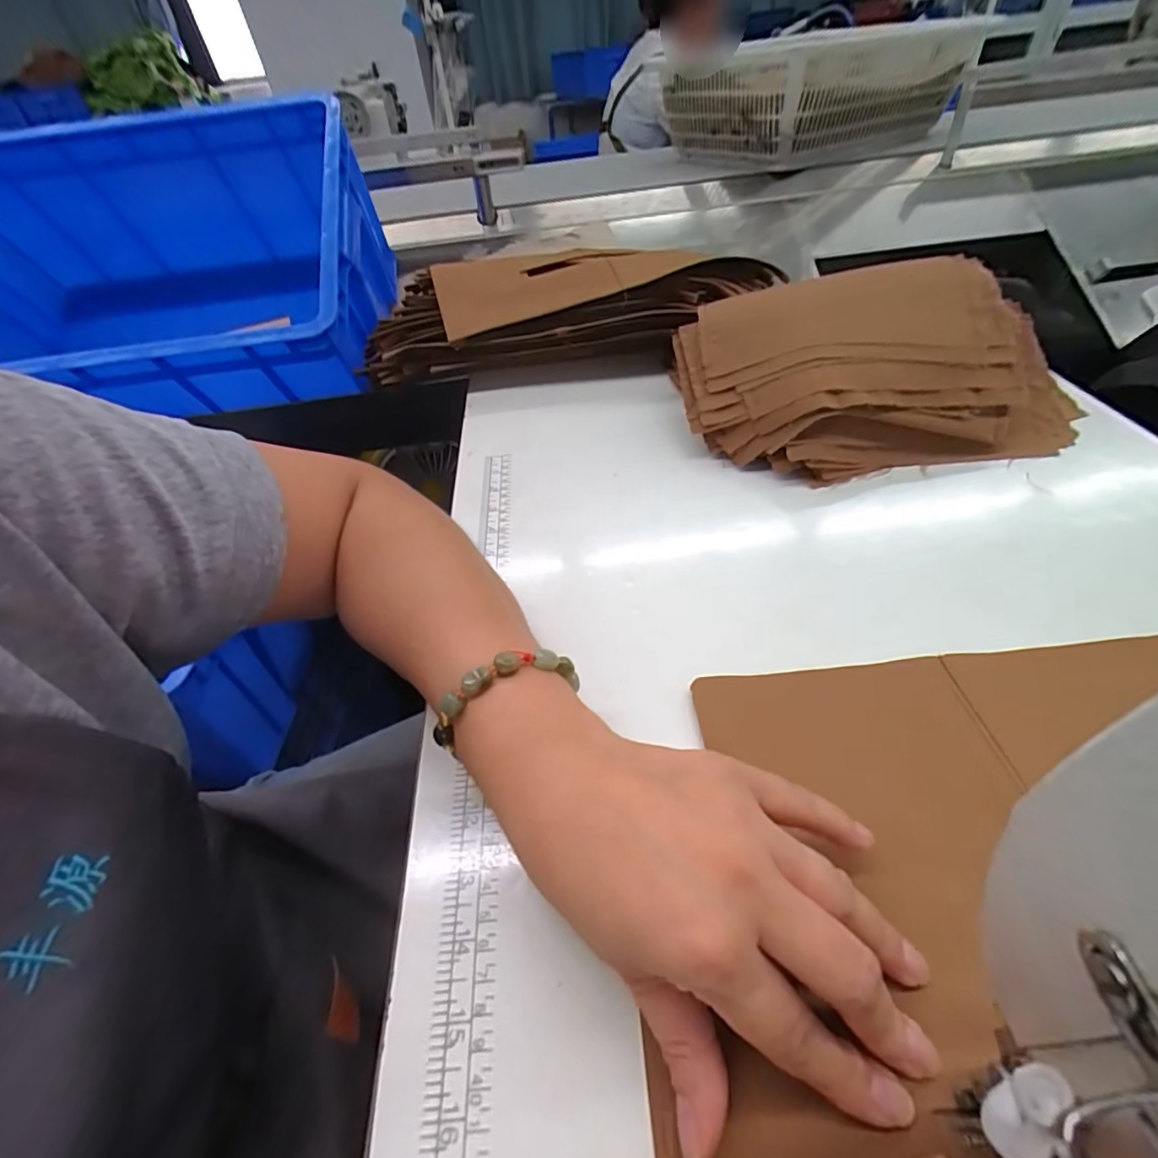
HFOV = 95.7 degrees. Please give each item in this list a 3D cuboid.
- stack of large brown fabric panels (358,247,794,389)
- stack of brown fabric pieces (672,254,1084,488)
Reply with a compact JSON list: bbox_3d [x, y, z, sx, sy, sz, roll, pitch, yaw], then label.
[{"bbox_3d":[-0.019,-0.273,0.553,0.409,0.098,0.141,-3,46,5],"label":"stack of large brown fabric panels"},{"bbox_3d":[0.227,-0.173,0.423,0.281,0.094,0.172,-7,46,1],"label":"stack of brown fabric pieces"}]

